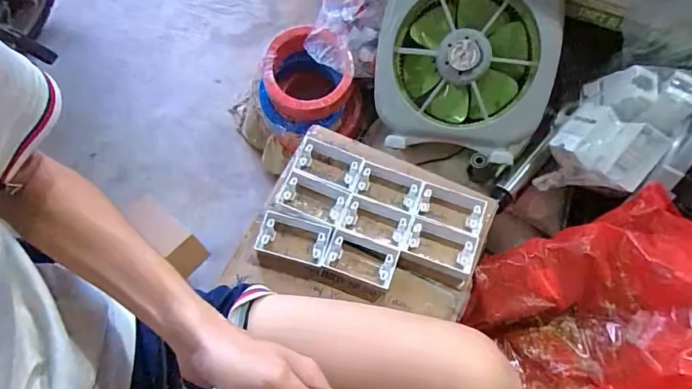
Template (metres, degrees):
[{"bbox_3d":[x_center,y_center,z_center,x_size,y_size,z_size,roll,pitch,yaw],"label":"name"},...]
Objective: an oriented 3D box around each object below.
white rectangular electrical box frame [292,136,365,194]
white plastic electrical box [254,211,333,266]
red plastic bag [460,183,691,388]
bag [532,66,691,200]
[{"bbox_3d":[-0.034,-0.056,0.857,0.127,0.044,0.086,19,67,8],"label":"white rectangular electrical box frame"},{"bbox_3d":[-0.093,0.085,0.789,0.123,0.047,0.074,14,66,5],"label":"white plastic electrical box"},{"bbox_3d":[0.431,0.207,0.722,0.323,0.249,0.335,-14,67,-7],"label":"red plastic bag"},{"bbox_3d":[0.552,-0.109,0.838,0.248,0.161,0.214,21,67,8],"label":"bag"}]

